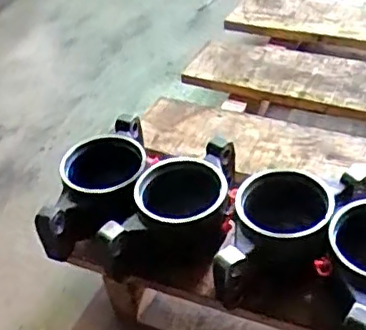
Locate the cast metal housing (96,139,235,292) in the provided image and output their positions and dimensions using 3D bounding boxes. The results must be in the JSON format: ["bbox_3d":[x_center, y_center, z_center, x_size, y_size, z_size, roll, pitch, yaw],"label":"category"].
[{"bbox_3d":[-0.011,0.056,0.785,0.146,0.100,0.181,1,43,9],"label":"cast metal housing"}]

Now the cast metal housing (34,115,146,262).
[{"bbox_3d":[-0.098,0.025,0.817,0.116,0.087,0.211,6,44,15],"label":"cast metal housing"}]

